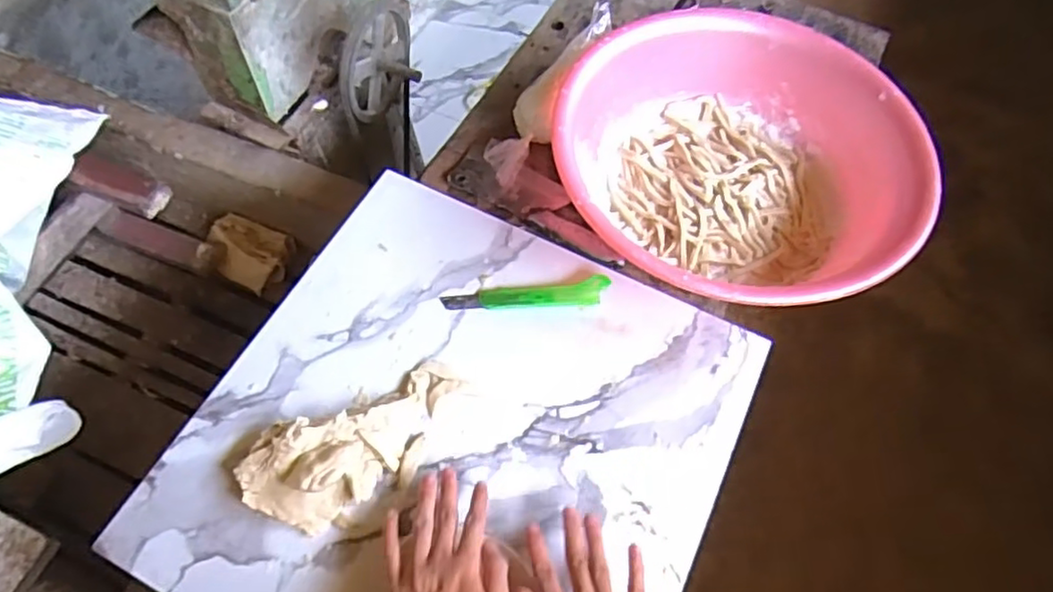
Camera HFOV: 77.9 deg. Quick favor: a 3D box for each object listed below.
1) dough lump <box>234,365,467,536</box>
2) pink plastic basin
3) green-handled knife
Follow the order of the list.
[{"bbox_3d":[-0.159,0.141,0.624,0.225,0.043,0.105,-23,64,-15],"label":"dough lump"},{"bbox_3d":[0.238,-0.148,0.766,0.394,0.119,0.407,1,60,-2],"label":"pink plastic basin"},{"bbox_3d":[0.000,-0.004,0.725,0.180,0.016,0.033,-1,60,-3],"label":"green-handled knife"}]

